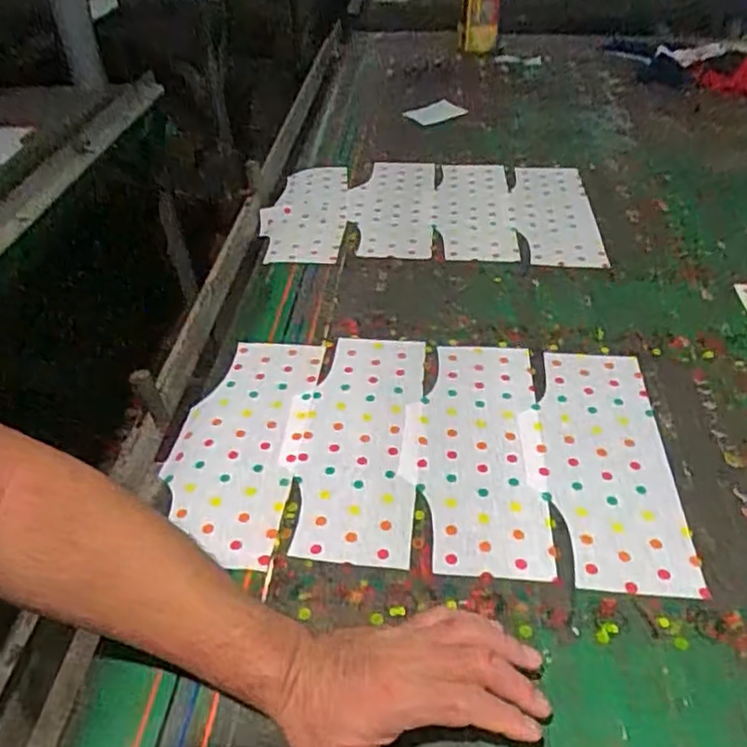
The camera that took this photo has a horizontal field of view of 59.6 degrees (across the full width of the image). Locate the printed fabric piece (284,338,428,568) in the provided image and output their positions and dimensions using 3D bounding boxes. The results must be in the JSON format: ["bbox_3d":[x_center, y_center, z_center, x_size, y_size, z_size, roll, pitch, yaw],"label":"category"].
[{"bbox_3d":[-0.019,0.058,0.645,0.126,0.005,0.288,2,40,6],"label":"printed fabric piece"}]

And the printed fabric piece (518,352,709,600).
[{"bbox_3d":[0.209,0.074,0.617,0.129,0.005,0.285,4,42,5],"label":"printed fabric piece"}]

